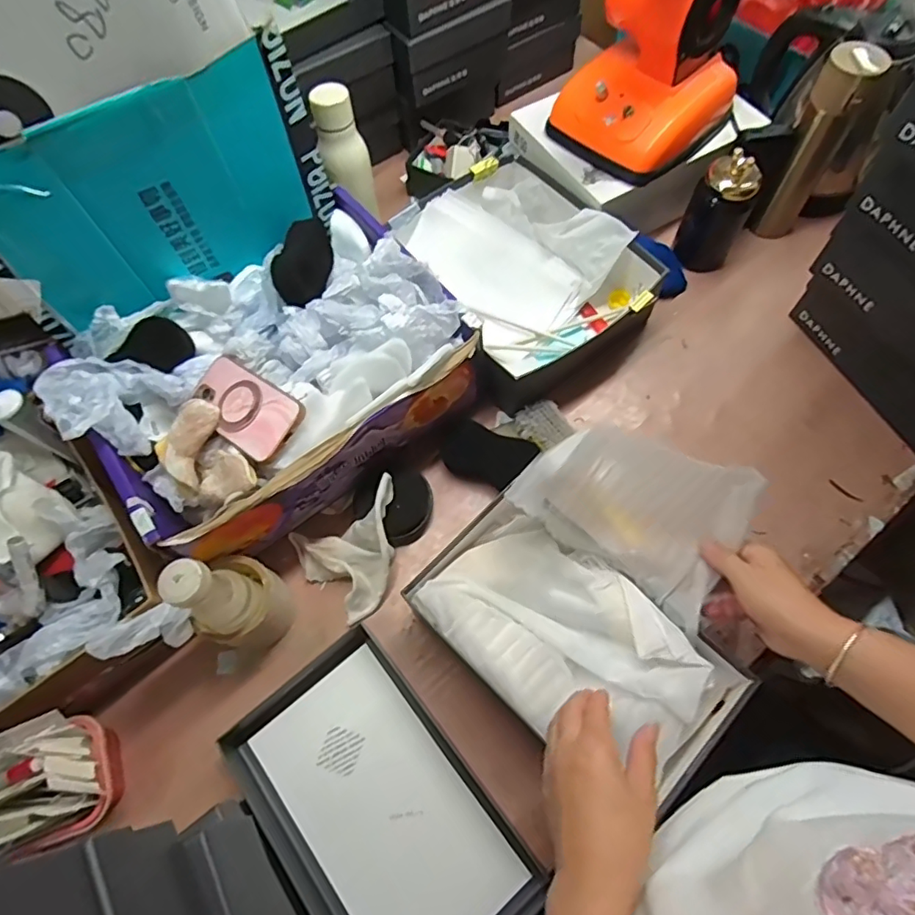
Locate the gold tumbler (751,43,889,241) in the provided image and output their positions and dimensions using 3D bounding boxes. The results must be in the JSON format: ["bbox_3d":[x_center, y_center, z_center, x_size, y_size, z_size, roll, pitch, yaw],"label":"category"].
[{"bbox_3d":[0.470,-0.410,0.748,0.063,0.252,0.072,30,70,15],"label":"gold tumbler"}]

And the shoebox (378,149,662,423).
[{"bbox_3d":[0.085,-0.255,0.765,0.250,0.095,0.326,-31,68,-11],"label":"shoebox"}]

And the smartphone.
[{"bbox_3d":[-0.229,-0.056,0.592,0.150,0.013,0.074,33,84,28],"label":"smartphone"}]

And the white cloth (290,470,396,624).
[{"bbox_3d":[-0.108,0.110,0.635,0.138,0.034,0.119,-33,82,11],"label":"white cloth"}]

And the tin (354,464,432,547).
[{"bbox_3d":[-0.070,0.048,0.647,0.016,0.094,0.085,-10,49,47],"label":"tin"}]

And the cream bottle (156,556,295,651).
[{"bbox_3d":[-0.219,0.141,0.554,0.065,0.178,0.083,11,67,7],"label":"cream bottle"}]

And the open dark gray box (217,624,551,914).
[{"bbox_3d":[-0.076,0.345,0.544,0.180,0.034,0.307,-38,70,-14],"label":"open dark gray box"}]

